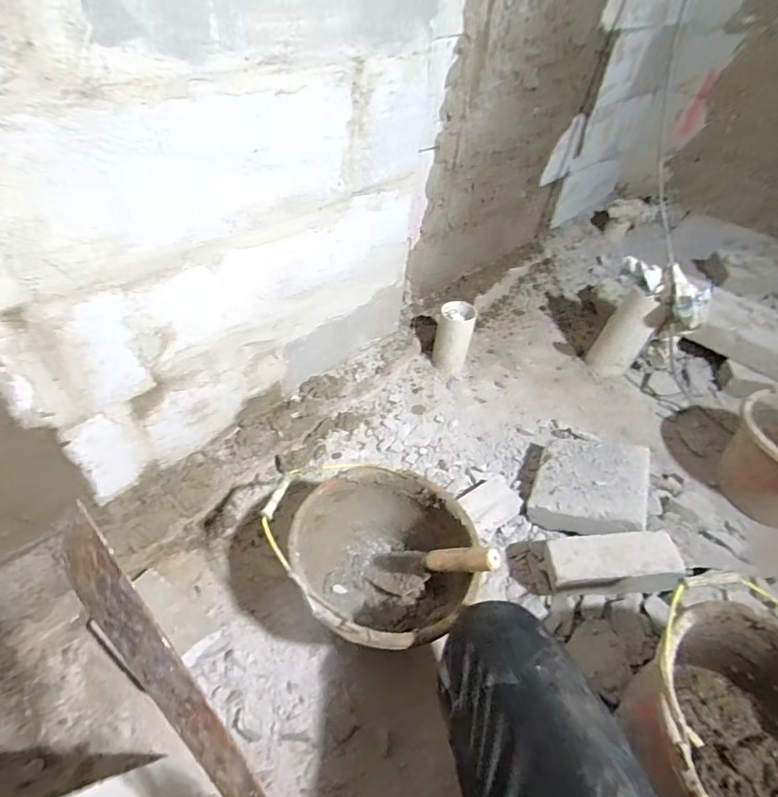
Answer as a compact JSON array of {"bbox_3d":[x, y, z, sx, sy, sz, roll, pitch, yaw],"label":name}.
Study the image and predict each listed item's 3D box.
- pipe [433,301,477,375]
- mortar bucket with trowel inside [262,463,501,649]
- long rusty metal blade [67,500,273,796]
[{"bbox_3d":[0.163,-0.149,1.166,0.089,0.184,0.080,13,46,6],"label":"pipe"},{"bbox_3d":[-0.024,0.268,0.737,0.264,0.215,0.305,-26,54,-27],"label":"mortar bucket with trowel inside"},{"bbox_3d":[-0.156,0.213,0.318,0.300,0.070,0.008,45,21,17],"label":"long rusty metal blade"}]

